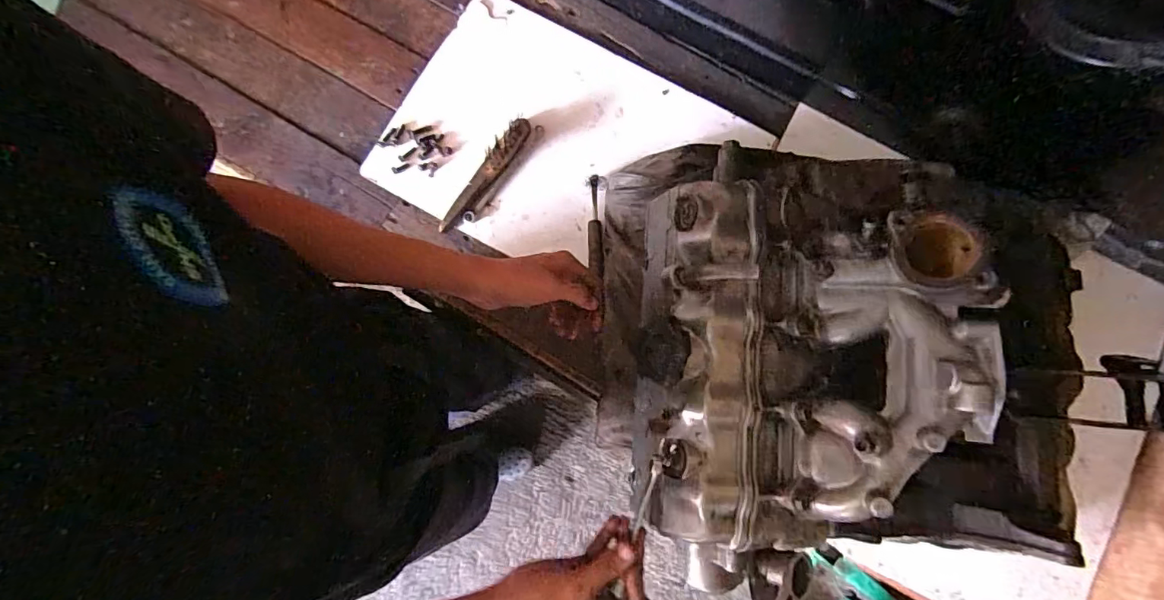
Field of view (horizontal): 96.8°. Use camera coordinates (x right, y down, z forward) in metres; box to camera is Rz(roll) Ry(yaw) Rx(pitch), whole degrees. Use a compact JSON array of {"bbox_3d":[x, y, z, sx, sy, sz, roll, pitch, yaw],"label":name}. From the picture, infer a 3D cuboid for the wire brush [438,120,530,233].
[{"bbox_3d":[-0.143,-0.181,0.756,0.031,0.014,0.198,38,92,9],"label":"wire brush"}]

